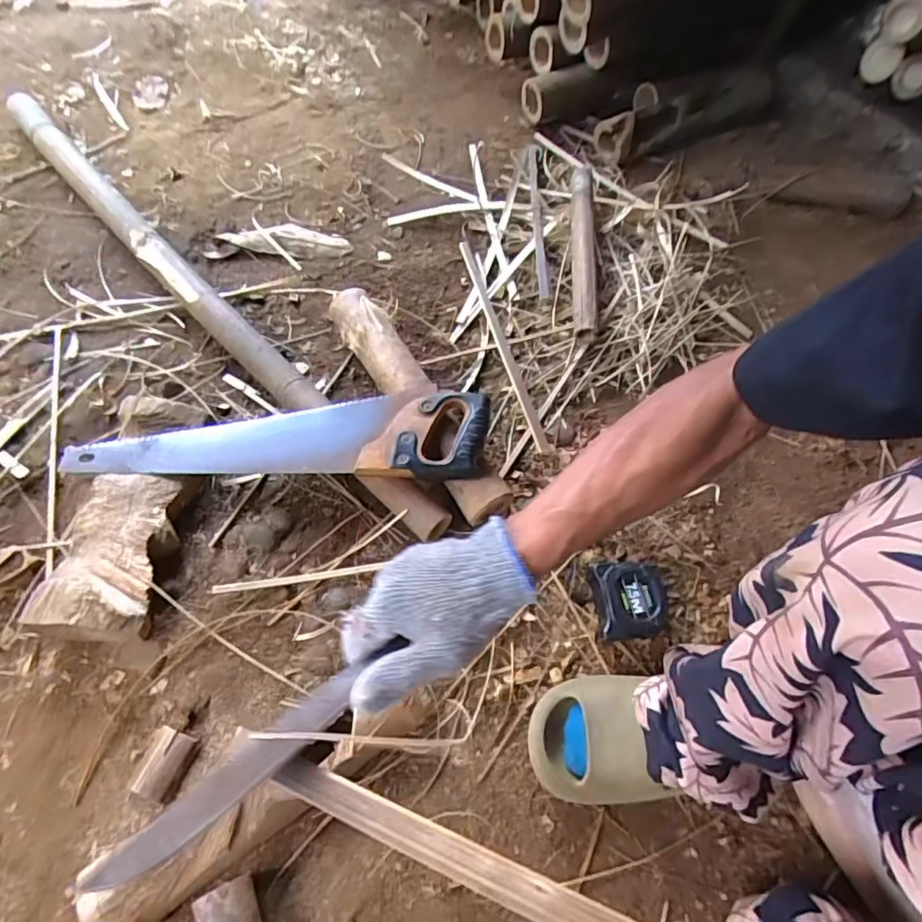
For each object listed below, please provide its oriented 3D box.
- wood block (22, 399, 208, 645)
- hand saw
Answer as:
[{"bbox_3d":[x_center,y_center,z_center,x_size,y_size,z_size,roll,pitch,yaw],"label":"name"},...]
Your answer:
[{"bbox_3d":[-0.377,0.054,0.647,0.105,0.056,0.283,6,58,-1],"label":"wood block"},{"bbox_3d":[-0.220,-0.038,0.689,0.495,0.022,0.122,1,61,3],"label":"hand saw"}]

